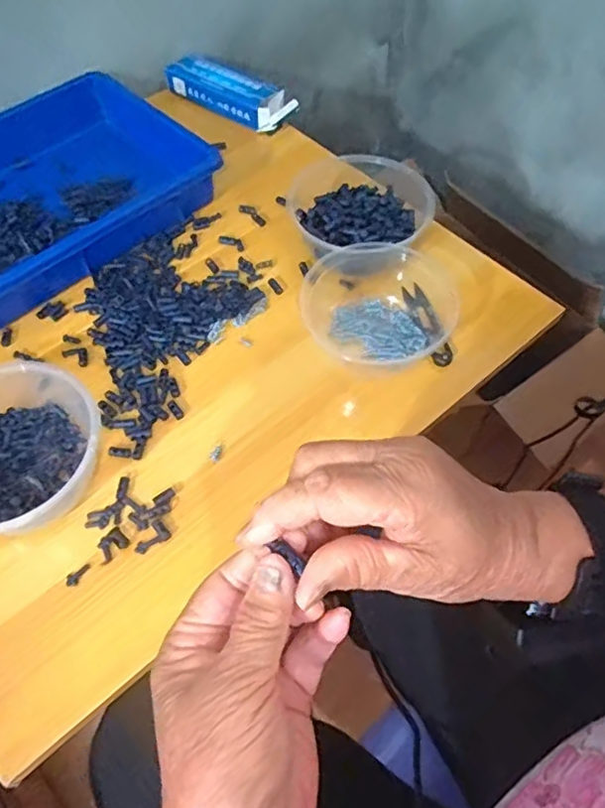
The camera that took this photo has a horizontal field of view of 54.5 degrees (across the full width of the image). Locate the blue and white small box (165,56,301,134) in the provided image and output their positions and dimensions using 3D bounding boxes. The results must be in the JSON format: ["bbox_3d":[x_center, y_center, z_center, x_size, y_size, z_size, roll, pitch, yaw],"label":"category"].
[{"bbox_3d":[-0.092,-0.400,0.757,0.184,0.038,0.055,31,63,18],"label":"blue and white small box"}]

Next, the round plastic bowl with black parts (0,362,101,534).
[{"bbox_3d":[-0.243,0.031,0.468,0.148,0.057,0.137,0,58,0],"label":"round plastic bowl with black parts"}]

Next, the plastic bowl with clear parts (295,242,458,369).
[{"bbox_3d":[0.062,-0.093,0.540,0.145,0.062,0.116,4,58,3],"label":"plastic bowl with clear parts"}]

